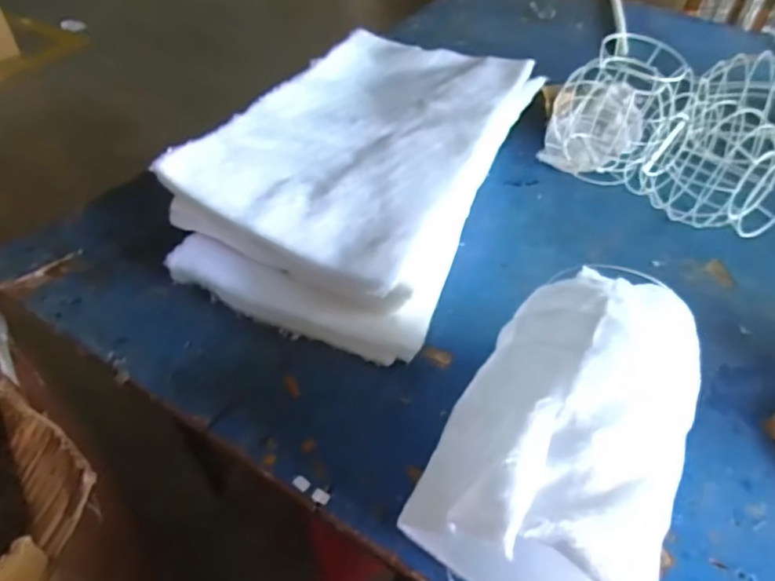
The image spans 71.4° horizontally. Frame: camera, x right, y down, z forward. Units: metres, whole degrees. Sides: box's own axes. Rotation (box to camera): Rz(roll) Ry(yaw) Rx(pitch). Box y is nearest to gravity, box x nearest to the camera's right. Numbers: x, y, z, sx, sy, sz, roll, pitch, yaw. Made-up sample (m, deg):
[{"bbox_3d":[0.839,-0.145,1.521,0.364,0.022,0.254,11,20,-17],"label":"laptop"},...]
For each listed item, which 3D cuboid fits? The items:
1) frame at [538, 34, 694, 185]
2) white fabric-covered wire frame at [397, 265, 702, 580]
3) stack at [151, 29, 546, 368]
[{"bbox_3d":[0.294,-0.233,0.696,0.155,0.135,0.138,17,48,16],"label":"frame"},{"bbox_3d":[0.124,0.096,0.386,0.142,0.145,0.221,22,49,21],"label":"white fabric-covered wire frame"},{"bbox_3d":[-0.018,-0.141,0.619,0.267,0.116,0.427,19,48,18],"label":"stack"}]

